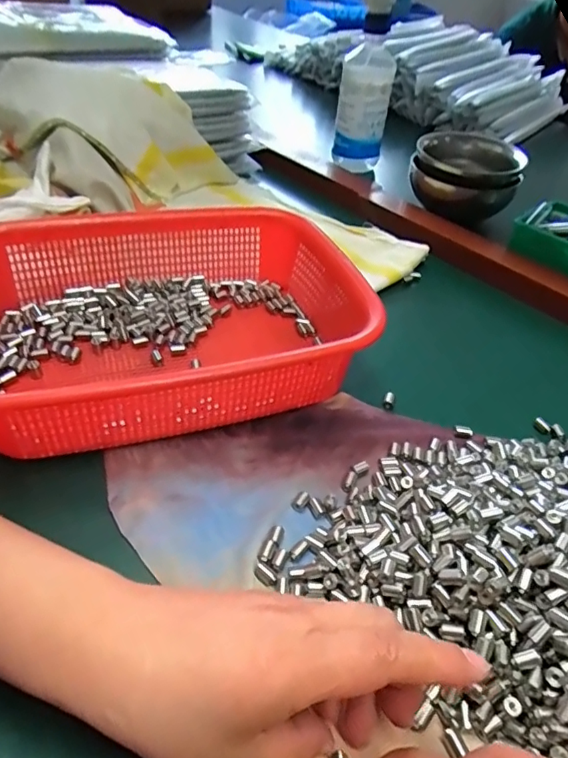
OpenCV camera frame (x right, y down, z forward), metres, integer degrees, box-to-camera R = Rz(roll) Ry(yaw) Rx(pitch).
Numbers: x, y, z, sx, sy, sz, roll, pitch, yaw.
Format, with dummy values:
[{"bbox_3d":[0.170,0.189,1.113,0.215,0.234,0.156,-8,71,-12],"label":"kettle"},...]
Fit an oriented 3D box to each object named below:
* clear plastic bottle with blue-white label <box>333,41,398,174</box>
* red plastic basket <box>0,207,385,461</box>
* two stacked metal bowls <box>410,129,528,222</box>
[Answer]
[{"bbox_3d":[0.105,-0.357,0.701,0.064,0.149,0.071,10,43,3],"label":"clear plastic bottle with blue-white label"},{"bbox_3d":[-0.090,-0.045,0.387,0.280,0.075,0.212,-13,46,-20],"label":"red plastic basket"},{"bbox_3d":[0.222,-0.249,0.643,0.124,0.075,0.124,17,44,11],"label":"two stacked metal bowls"}]

